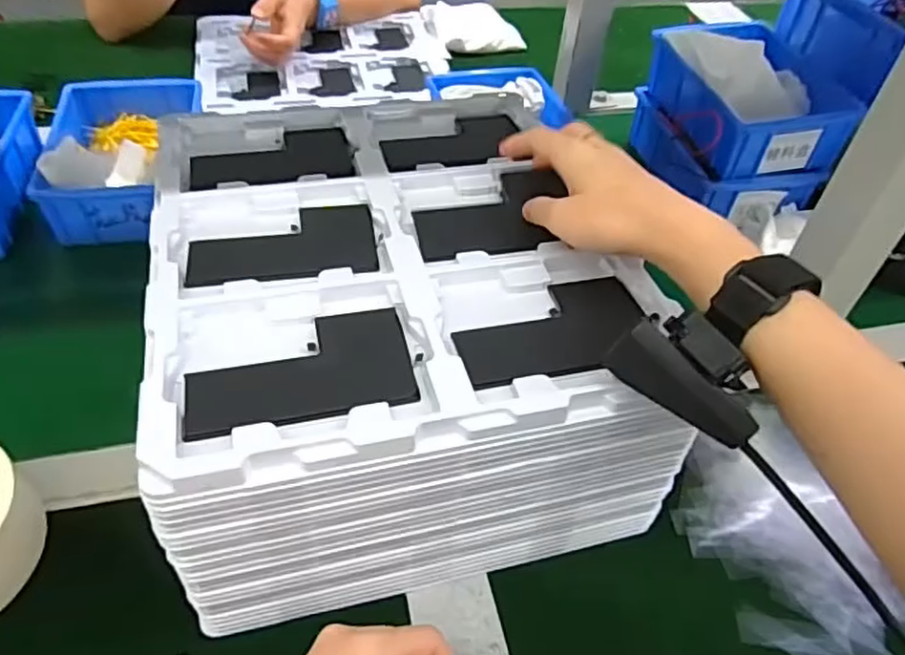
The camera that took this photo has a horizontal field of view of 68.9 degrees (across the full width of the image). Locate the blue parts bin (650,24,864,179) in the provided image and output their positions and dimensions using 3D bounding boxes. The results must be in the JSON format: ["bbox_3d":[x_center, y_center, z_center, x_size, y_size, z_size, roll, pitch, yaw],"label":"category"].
[{"bbox_3d":[0.289,-0.234,0.661,0.141,0.070,0.200,-3,46,-9],"label":"blue parts bin"}]

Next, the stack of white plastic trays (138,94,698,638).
[{"bbox_3d":[-0.042,-0.009,0.443,0.262,0.146,0.310,-8,47,-14],"label":"stack of white plastic trays"}]

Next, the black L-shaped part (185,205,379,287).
[{"bbox_3d":[-0.099,-0.049,0.386,0.106,0.005,0.065,-9,47,-14],"label":"black L-shaped part"}]

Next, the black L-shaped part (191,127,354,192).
[{"bbox_3d":[-0.122,-0.116,0.449,0.105,0.006,0.068,-9,48,-14],"label":"black L-shaped part"}]

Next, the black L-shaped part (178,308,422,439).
[{"bbox_3d":[-0.073,0.019,0.319,0.105,0.004,0.064,-9,48,-14],"label":"black L-shaped part"}]

